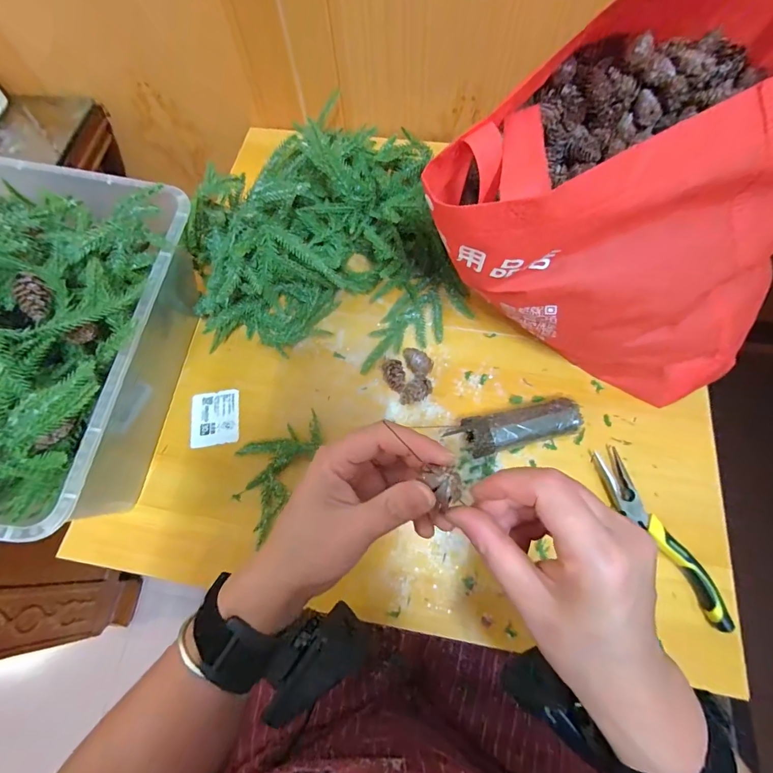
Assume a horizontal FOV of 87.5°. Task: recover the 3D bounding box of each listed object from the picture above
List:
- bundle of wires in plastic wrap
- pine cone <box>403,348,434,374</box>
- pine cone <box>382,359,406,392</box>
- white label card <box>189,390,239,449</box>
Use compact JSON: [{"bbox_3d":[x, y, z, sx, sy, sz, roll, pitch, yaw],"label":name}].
[{"bbox_3d":[0.123,0.038,0.385,0.122,0.028,0.037,-15,68,-5],"label":"bundle of wires in plastic wrap"},{"bbox_3d":[0.031,-0.027,0.420,0.022,0.016,0.036,-37,72,-13],"label":"pine cone"},{"bbox_3d":[0.008,-0.011,0.414,0.022,0.016,0.029,1,68,2],"label":"pine cone"},{"bbox_3d":[-0.177,0.032,0.415,0.049,0.004,0.057,-8,68,-2],"label":"white label card"}]

